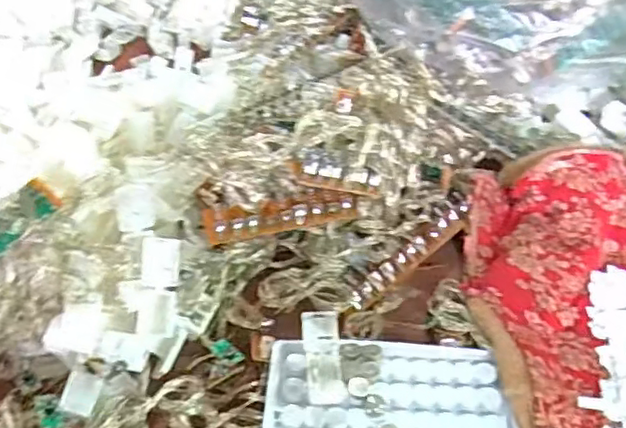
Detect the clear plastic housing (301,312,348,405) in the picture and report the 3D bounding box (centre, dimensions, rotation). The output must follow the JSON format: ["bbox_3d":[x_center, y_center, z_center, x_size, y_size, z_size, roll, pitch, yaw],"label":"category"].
[{"bbox_3d":[0.006,0.077,0.343,0.020,0.012,0.055,-4,47,-3],"label":"clear plastic housing"}]

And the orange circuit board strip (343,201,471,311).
[{"bbox_3d":[0.062,0.025,0.398,0.109,0.008,0.015,-33,54,-27],"label":"orange circuit board strip"}]

